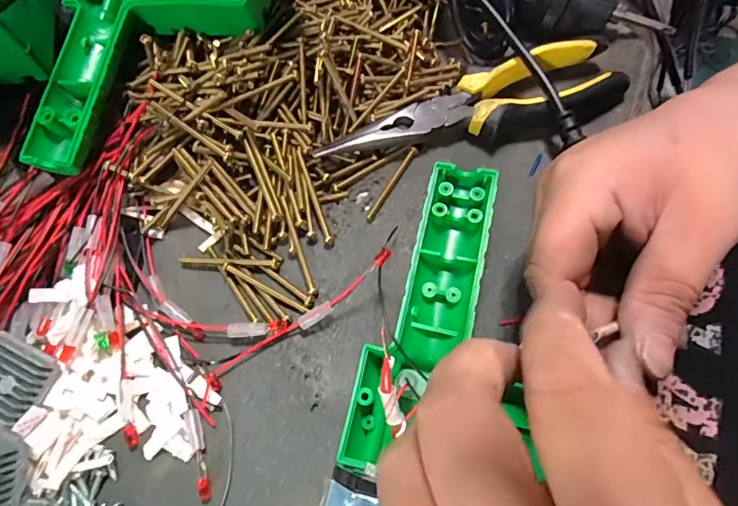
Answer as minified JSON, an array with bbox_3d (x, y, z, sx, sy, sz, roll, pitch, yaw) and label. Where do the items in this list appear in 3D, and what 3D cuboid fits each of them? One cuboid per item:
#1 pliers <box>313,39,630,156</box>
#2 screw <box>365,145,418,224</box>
[{"bbox_3d":[0.067,-0.083,0.268,0.182,0.020,0.047,-22,67,-8],"label":"pliers"},{"bbox_3d":[0.013,-0.040,0.260,0.004,0.005,0.055,27,70,13],"label":"screw"}]

